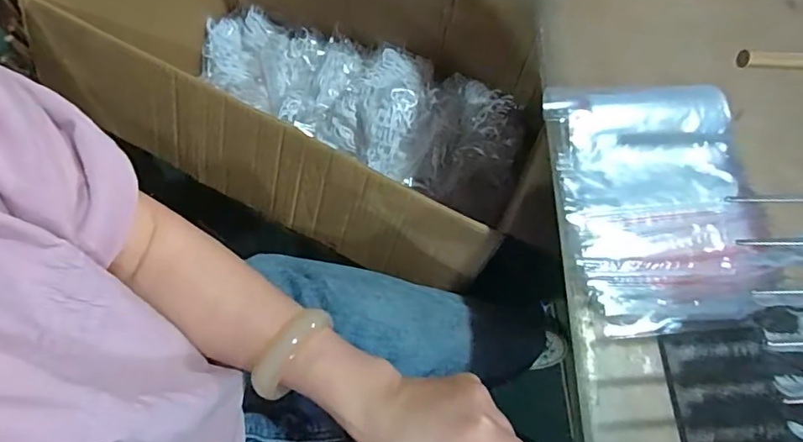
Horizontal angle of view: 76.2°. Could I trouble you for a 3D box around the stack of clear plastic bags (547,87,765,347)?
[{"bbox_3d":[0.215,-0.016,0.427,0.151,0.020,0.207,-4,71,-3],"label":"stack of clear plastic bags"}]

